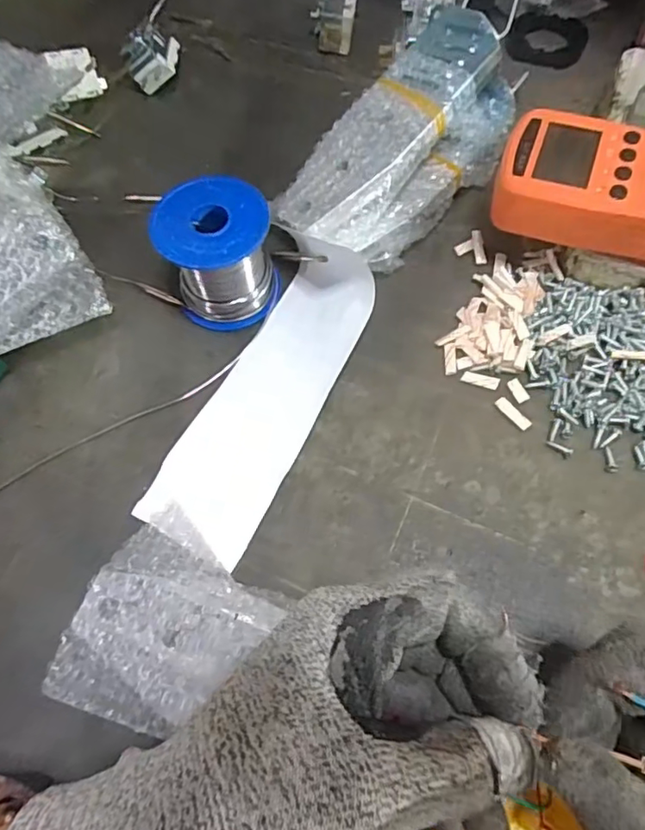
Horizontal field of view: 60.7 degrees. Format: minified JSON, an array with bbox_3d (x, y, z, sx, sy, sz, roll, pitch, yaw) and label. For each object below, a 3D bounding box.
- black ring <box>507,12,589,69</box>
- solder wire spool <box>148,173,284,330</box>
[{"bbox_3d":[0.176,-0.295,0.432,0.060,0.009,0.060,-1,66,2],"label":"black ring"},{"bbox_3d":[-0.059,-0.094,0.321,0.060,0.058,0.060,-12,66,-2],"label":"solder wire spool"}]

